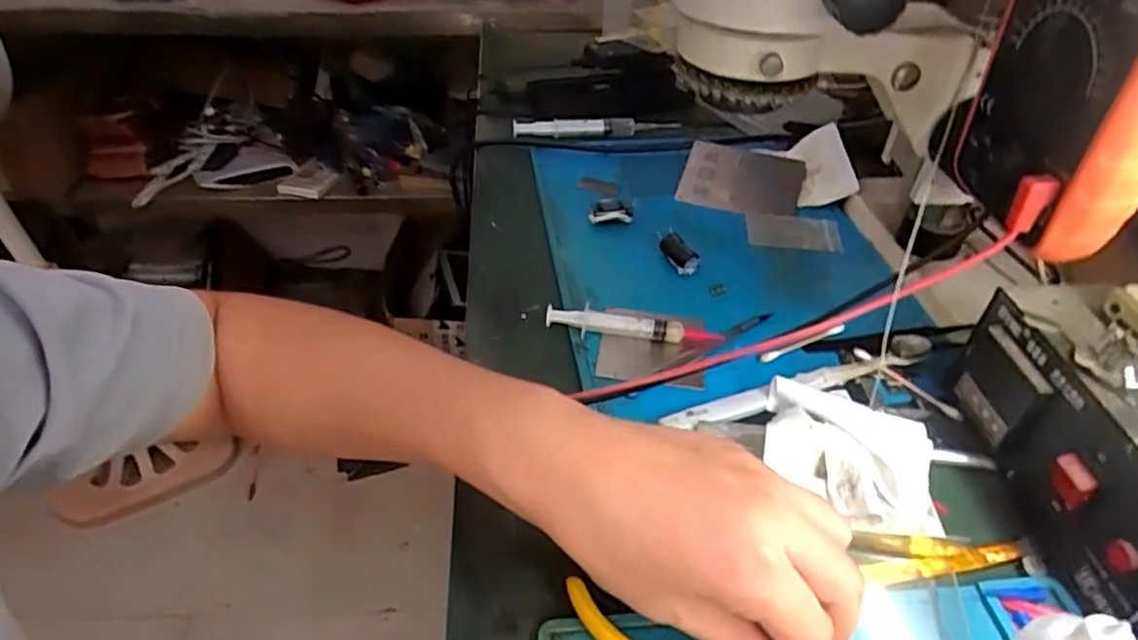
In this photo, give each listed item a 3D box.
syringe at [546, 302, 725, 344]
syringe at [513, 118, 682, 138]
[{"bbox_3d":[0.042,0.005,0.438,0.113,0.018,0.014,9,42,10],"label":"syringe"},{"bbox_3d":[0.028,-0.190,0.660,0.163,0.016,0.020,-3,41,-6],"label":"syringe"}]

